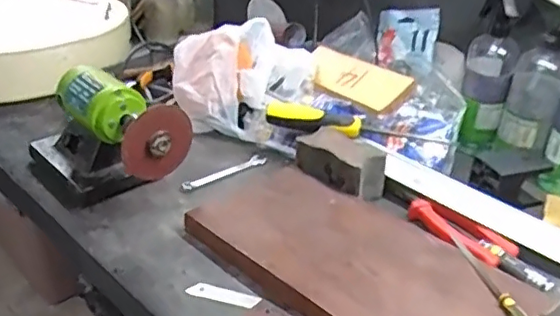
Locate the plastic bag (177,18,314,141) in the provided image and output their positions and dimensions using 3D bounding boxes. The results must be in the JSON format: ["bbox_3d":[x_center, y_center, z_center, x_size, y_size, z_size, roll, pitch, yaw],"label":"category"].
[{"bbox_3d":[-0.050,-0.116,0.882,0.208,0.157,0.110,-2,29,-8],"label":"plastic bag"}]

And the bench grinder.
[{"bbox_3d":[-0.226,-0.024,0.726,0.230,0.131,0.119,26,36,36],"label":"bench grinder"}]

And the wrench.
[{"bbox_3d":[-0.075,0.018,0.789,0.136,0.012,0.024,-20,36,-35],"label":"wrench"}]

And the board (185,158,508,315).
[{"bbox_3d":[0.136,0.114,0.579,0.223,0.024,0.523,-22,37,-37],"label":"board"}]

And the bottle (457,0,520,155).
[{"bbox_3d":[0.294,-0.128,0.832,0.069,0.227,0.100,12,30,16],"label":"bottle"}]

